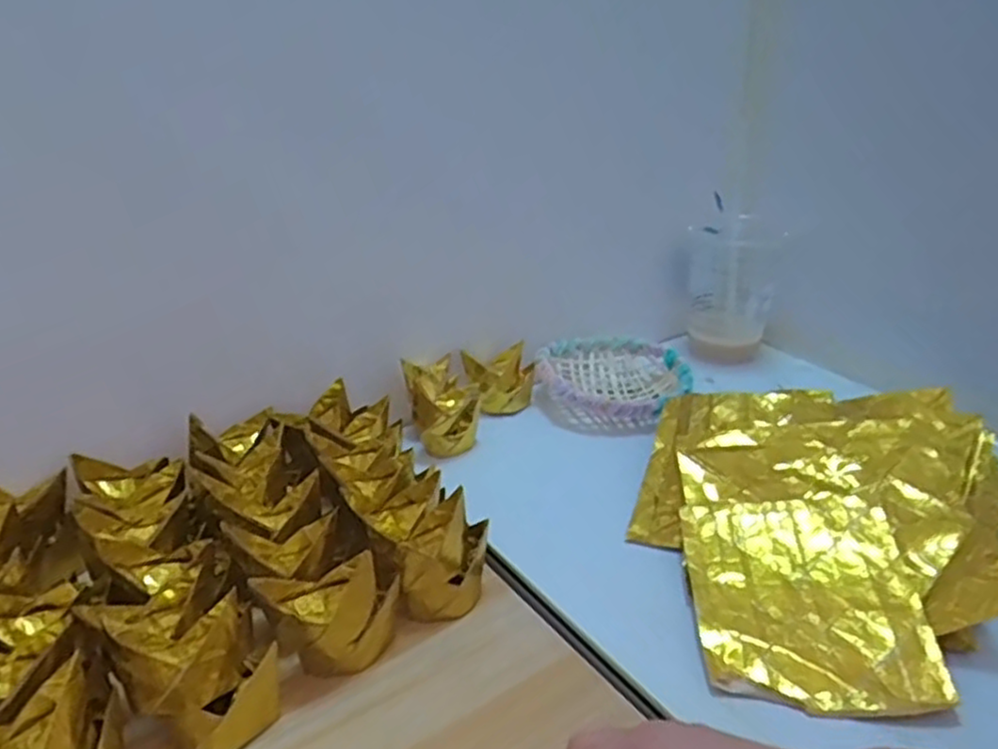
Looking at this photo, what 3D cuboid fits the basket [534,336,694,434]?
[{"bbox_3d":[0.097,0.004,0.627,0.126,0.040,0.123,1,27,4],"label":"basket"}]

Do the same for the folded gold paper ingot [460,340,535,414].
[{"bbox_3d":[0.001,0.006,0.609,0.054,0.058,0.033,-2,26,0],"label":"folded gold paper ingot"}]

